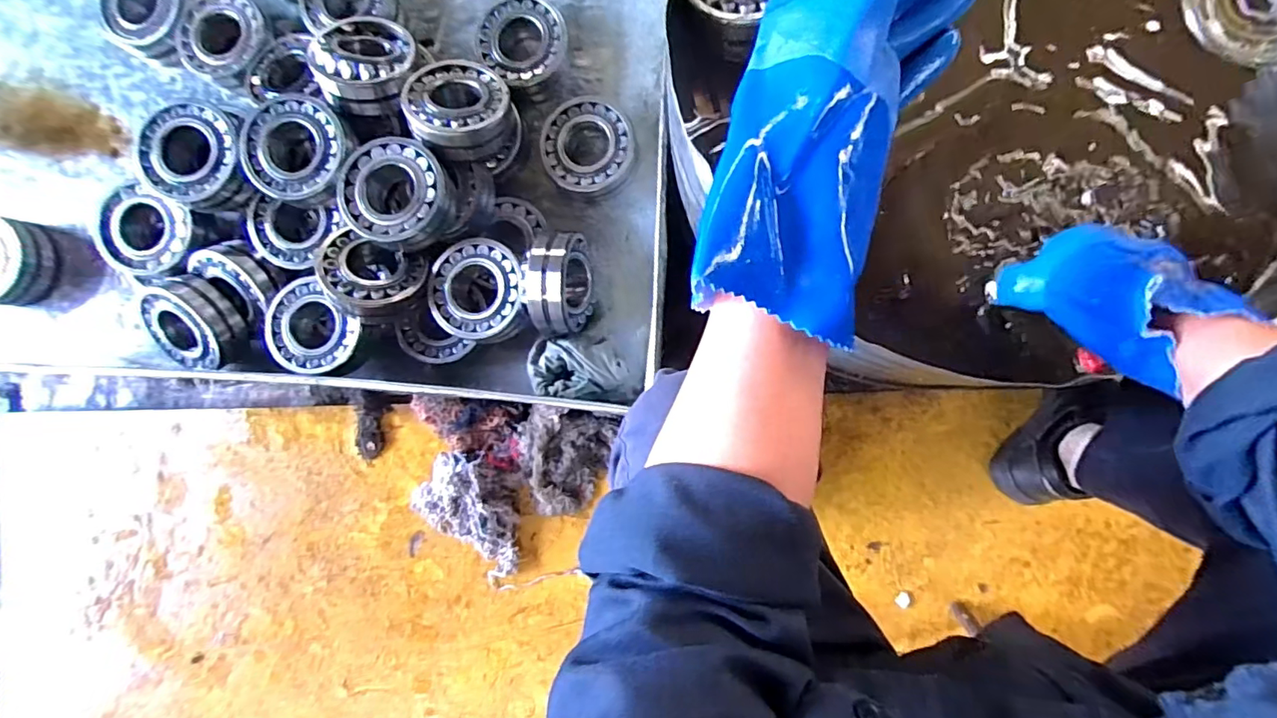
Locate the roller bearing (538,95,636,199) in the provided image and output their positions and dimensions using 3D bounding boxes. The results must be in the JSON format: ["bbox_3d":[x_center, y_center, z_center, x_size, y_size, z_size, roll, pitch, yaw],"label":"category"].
[{"bbox_3d":[-0.059,-0.252,0.667,0.106,0.052,0.115,0,89,4],"label":"roller bearing"}]

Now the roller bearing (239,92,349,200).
[{"bbox_3d":[-0.359,-0.222,0.580,0.100,0.046,0.108,0,89,4],"label":"roller bearing"}]

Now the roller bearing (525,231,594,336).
[{"bbox_3d":[-0.088,-0.085,0.626,0.059,0.100,0.111,-1,89,4],"label":"roller bearing"}]

